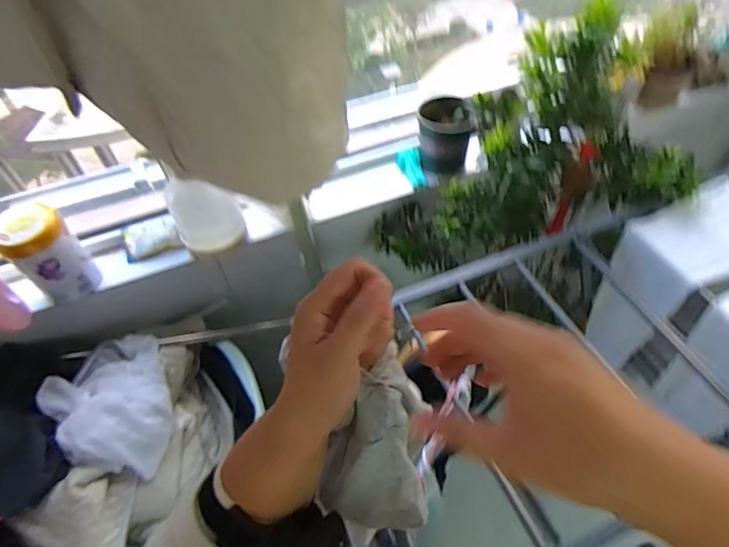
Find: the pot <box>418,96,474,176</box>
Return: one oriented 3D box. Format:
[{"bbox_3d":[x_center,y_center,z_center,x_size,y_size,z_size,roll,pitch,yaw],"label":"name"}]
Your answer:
[{"bbox_3d":[0.202,-0.358,1.235,0.128,0.156,0.116,2,53,5],"label":"pot"}]

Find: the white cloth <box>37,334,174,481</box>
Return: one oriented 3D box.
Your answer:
[{"bbox_3d":[-0.534,0.283,1.022,0.239,0.116,0.325,-32,58,-20],"label":"white cloth"}]

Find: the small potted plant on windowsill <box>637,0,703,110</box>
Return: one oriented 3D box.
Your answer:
[{"bbox_3d":[0.842,-0.593,1.311,0.153,0.252,0.112,5,53,7],"label":"small potted plant on windowsill"}]

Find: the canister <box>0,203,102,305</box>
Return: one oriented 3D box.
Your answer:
[{"bbox_3d":[-0.683,-0.036,1.035,0.125,0.237,0.131,-37,59,-22],"label":"canister"}]

